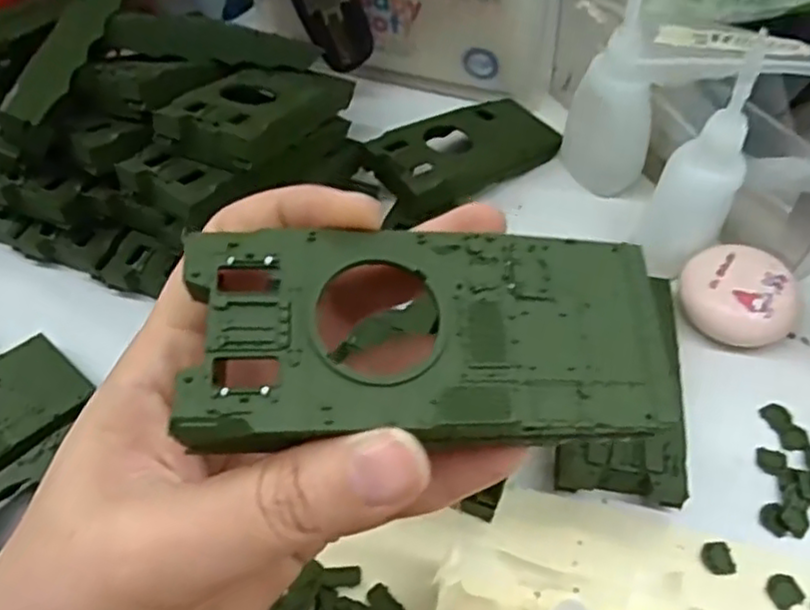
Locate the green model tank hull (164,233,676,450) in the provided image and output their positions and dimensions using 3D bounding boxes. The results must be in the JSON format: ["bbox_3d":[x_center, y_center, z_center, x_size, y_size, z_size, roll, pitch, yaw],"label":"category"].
[{"bbox_3d":[0.007,0.007,0.150,0.100,0.013,0.046,1,54,-10],"label":"green model tank hull"}]

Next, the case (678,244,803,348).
[{"bbox_3d":[0.144,-0.002,0.303,0.049,0.023,0.042,26,59,18],"label":"case"}]

